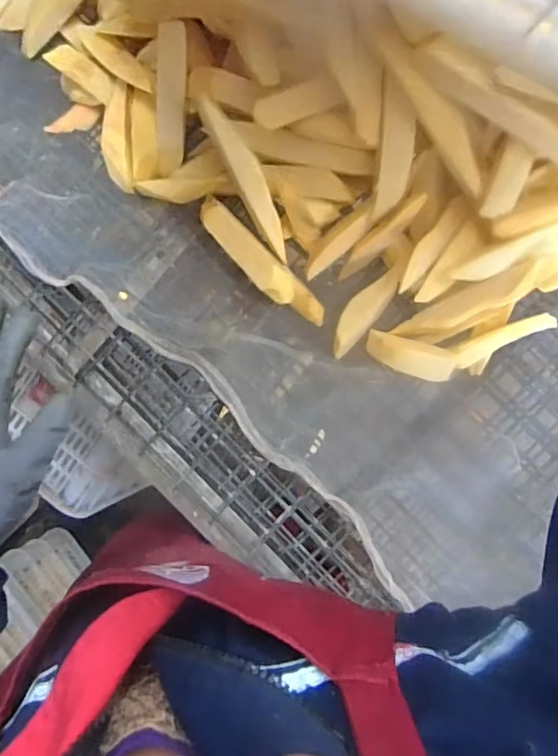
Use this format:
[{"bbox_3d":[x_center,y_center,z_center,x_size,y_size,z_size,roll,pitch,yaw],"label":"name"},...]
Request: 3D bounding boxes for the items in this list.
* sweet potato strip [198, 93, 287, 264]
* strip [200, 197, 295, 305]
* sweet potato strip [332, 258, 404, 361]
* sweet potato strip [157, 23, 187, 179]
[{"bbox_3d":[-0.029,-0.195,0.543,0.028,0.019,0.164,-26,113,8],"label":"sweet potato strip"},{"bbox_3d":[-0.033,-0.130,0.561,0.033,0.021,0.131,-43,84,6],"label":"strip"},{"bbox_3d":[0.089,-0.073,0.562,0.031,0.019,0.112,37,95,7],"label":"sweet potato strip"},{"bbox_3d":[-0.110,-0.279,0.561,0.029,0.009,0.147,13,133,1],"label":"sweet potato strip"}]

